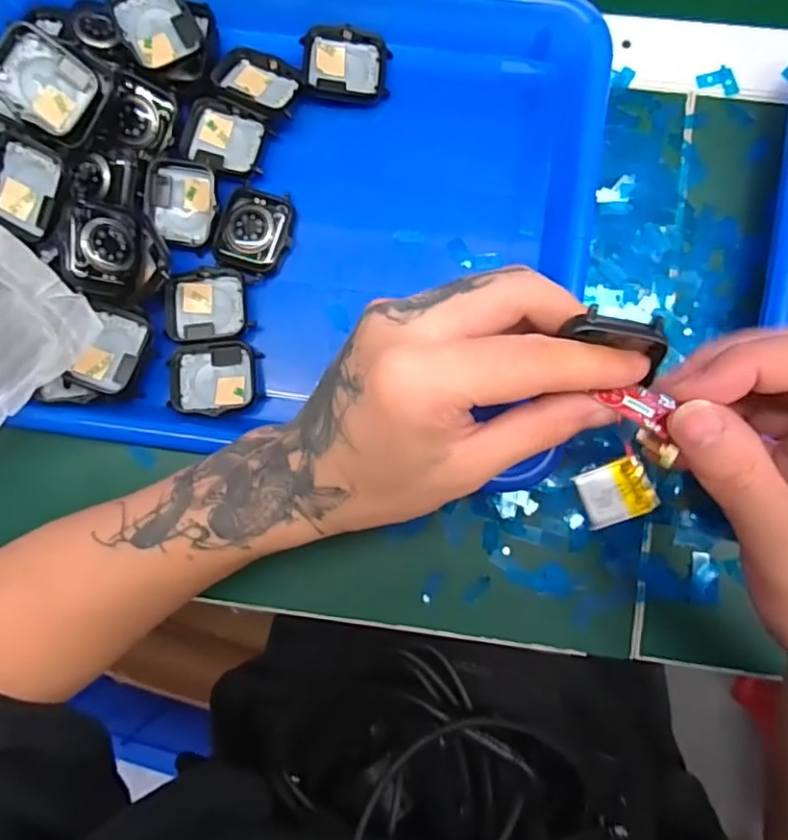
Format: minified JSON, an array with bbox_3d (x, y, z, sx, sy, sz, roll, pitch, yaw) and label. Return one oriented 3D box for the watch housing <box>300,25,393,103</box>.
[{"bbox_3d":[-0.025,-0.190,0.310,0.045,0.008,0.035,7,86,3],"label":"watch housing"}]

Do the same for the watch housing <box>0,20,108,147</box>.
[{"bbox_3d":[-0.166,-0.159,0.276,0.046,0.012,0.040,27,91,-16],"label":"watch housing"}]

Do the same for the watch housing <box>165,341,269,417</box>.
[{"bbox_3d":[-0.093,-0.022,0.303,0.046,0.014,0.037,-4,86,2],"label":"watch housing"}]

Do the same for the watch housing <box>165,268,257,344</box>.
[{"bbox_3d":[-0.098,-0.060,0.305,0.043,0.011,0.037,-3,86,3],"label":"watch housing"}]

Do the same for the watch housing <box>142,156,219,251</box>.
[{"bbox_3d":[-0.112,-0.116,0.306,0.037,0.014,0.043,4,86,3],"label":"watch housing"}]

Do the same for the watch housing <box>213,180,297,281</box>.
[{"bbox_3d":[-0.074,-0.100,0.306,0.037,0.011,0.045,18,87,4],"label":"watch housing"}]

